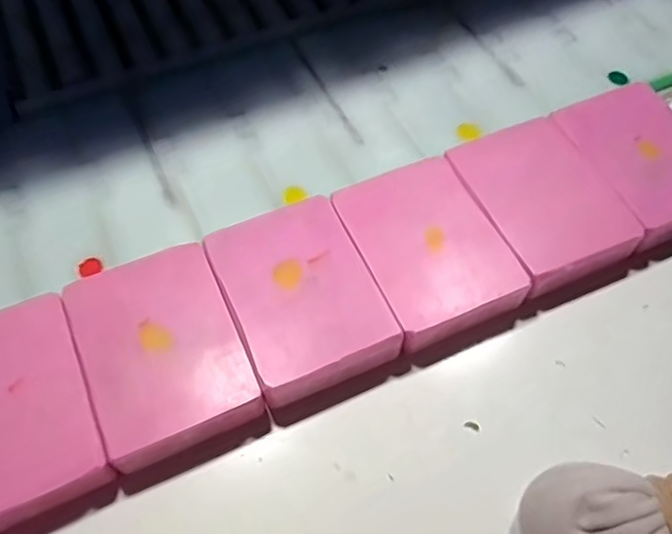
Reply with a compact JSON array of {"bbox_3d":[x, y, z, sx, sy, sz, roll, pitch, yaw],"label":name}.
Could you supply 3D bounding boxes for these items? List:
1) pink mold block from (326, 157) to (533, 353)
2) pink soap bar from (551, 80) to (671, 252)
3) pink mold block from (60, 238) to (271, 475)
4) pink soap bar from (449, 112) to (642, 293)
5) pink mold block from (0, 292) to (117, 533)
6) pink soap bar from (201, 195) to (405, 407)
[{"bbox_3d":[0.040,-0.008,0.265,0.058,0.013,0.081,-20,61,-12],"label":"pink mold block"},{"bbox_3d":[0.146,-0.052,0.291,0.057,0.013,0.079,-19,61,-12],"label":"pink soap bar"},{"bbox_3d":[-0.068,0.033,0.239,0.057,0.014,0.079,-22,61,-13],"label":"pink mold block"},{"bbox_3d":[0.093,-0.030,0.279,0.059,0.012,0.080,-18,60,-11],"label":"pink soap bar"},{"bbox_3d":[-0.120,0.053,0.225,0.057,0.013,0.079,-22,61,-13],"label":"pink mold block"},{"bbox_3d":[-0.014,0.012,0.252,0.057,0.015,0.079,-21,61,-13],"label":"pink soap bar"}]

